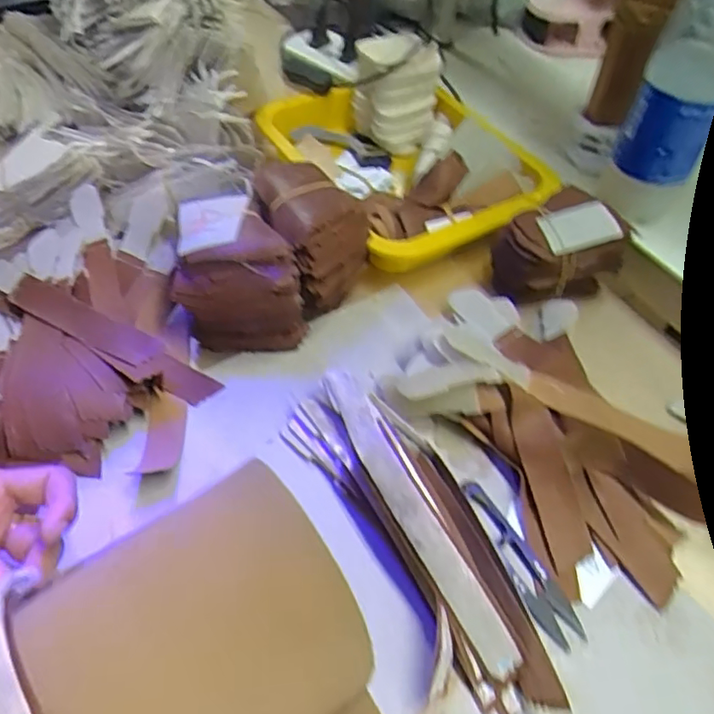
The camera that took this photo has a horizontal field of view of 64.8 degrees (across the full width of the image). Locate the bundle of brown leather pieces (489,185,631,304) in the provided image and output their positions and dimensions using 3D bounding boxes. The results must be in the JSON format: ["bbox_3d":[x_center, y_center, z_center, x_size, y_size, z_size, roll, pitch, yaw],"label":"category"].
[{"bbox_3d":[0.152,-0.087,0.445,0.094,0.067,0.066,-10,54,-9],"label":"bundle of brown leather pieces"}]

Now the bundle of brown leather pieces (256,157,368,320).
[{"bbox_3d":[-0.035,-0.092,0.435,0.066,0.079,0.105,-22,57,-18],"label":"bundle of brown leather pieces"}]

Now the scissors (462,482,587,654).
[{"bbox_3d":[0.094,0.116,0.325,0.022,0.009,0.098,-23,57,-18],"label":"scissors"}]

